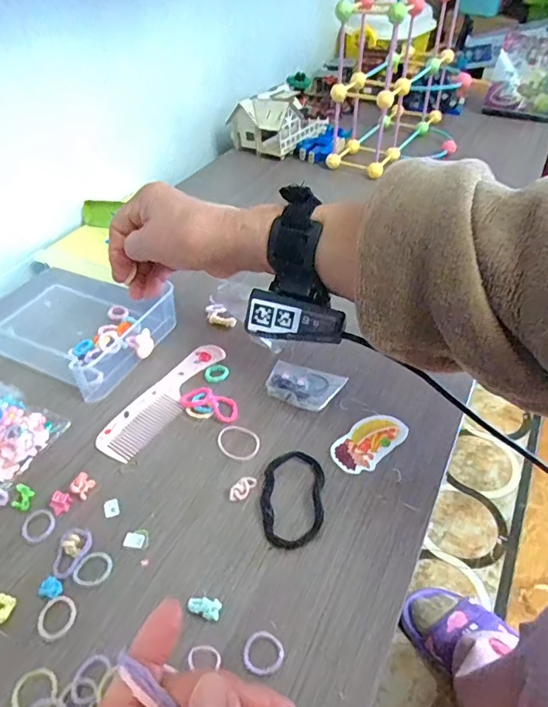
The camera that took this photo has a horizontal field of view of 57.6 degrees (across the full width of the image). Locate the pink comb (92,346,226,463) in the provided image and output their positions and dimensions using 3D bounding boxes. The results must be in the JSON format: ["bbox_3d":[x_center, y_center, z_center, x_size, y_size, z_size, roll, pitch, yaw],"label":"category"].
[{"bbox_3d":[-0.087,0.036,0.408,0.038,0.006,0.130,26,48,25],"label":"pink comb"}]

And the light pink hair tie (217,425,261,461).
[{"bbox_3d":[-0.027,0.067,0.379,0.033,0.004,0.030,24,48,23],"label":"light pink hair tie"}]

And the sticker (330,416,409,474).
[{"bbox_3d":[0.072,0.066,0.378,0.034,0.004,0.065,34,52,31],"label":"sticker"}]

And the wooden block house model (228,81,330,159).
[{"bbox_3d":[0.009,-0.376,0.801,0.098,0.067,0.147,25,48,24],"label":"wooden block house model"}]

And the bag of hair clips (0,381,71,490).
[{"bbox_3d":[-0.207,0.057,0.373,0.081,0.021,0.060,21,46,21],"label":"bag of hair clips"}]

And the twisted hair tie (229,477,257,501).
[{"bbox_3d":[-0.021,0.094,0.346,0.009,0.007,0.022,28,50,27],"label":"twisted hair tie"}]

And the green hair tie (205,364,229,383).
[{"bbox_3d":[-0.049,0.016,0.431,0.019,0.006,0.018,0,43,0],"label":"green hair tie"}]

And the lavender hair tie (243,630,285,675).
[{"bbox_3d":[-0.006,0.163,0.273,0.022,0.004,0.021,0,43,0],"label":"lavender hair tie"}]

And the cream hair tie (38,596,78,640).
[{"bbox_3d":[-0.124,0.150,0.286,0.022,0.004,0.021,0,43,0],"label":"cream hair tie"}]

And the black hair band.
[{"bbox_3d":[0.013,0.097,0.339,0.041,0.011,0.068,5,43,5],"label":"black hair band"}]

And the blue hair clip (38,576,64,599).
[{"bbox_3d":[-0.133,0.139,0.297,0.014,0.004,0.011,15,45,15],"label":"blue hair clip"}]

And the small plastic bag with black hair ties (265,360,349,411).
[{"bbox_3d":[0.023,0.026,0.410,0.059,0.018,0.052,21,46,21],"label":"small plastic bag with black hair ties"}]

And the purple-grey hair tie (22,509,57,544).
[{"bbox_3d":[-0.155,0.112,0.327,0.024,0.004,0.021,33,52,30],"label":"purple-grey hair tie"}]

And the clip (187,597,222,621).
[{"bbox_3d":[-0.040,0.146,0.289,0.019,0.007,0.011,8,43,8],"label":"clip"}]

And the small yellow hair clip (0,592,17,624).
[{"bbox_3d":[-0.158,0.148,0.289,0.014,0.005,0.017,-5,43,-6],"label":"small yellow hair clip"}]

